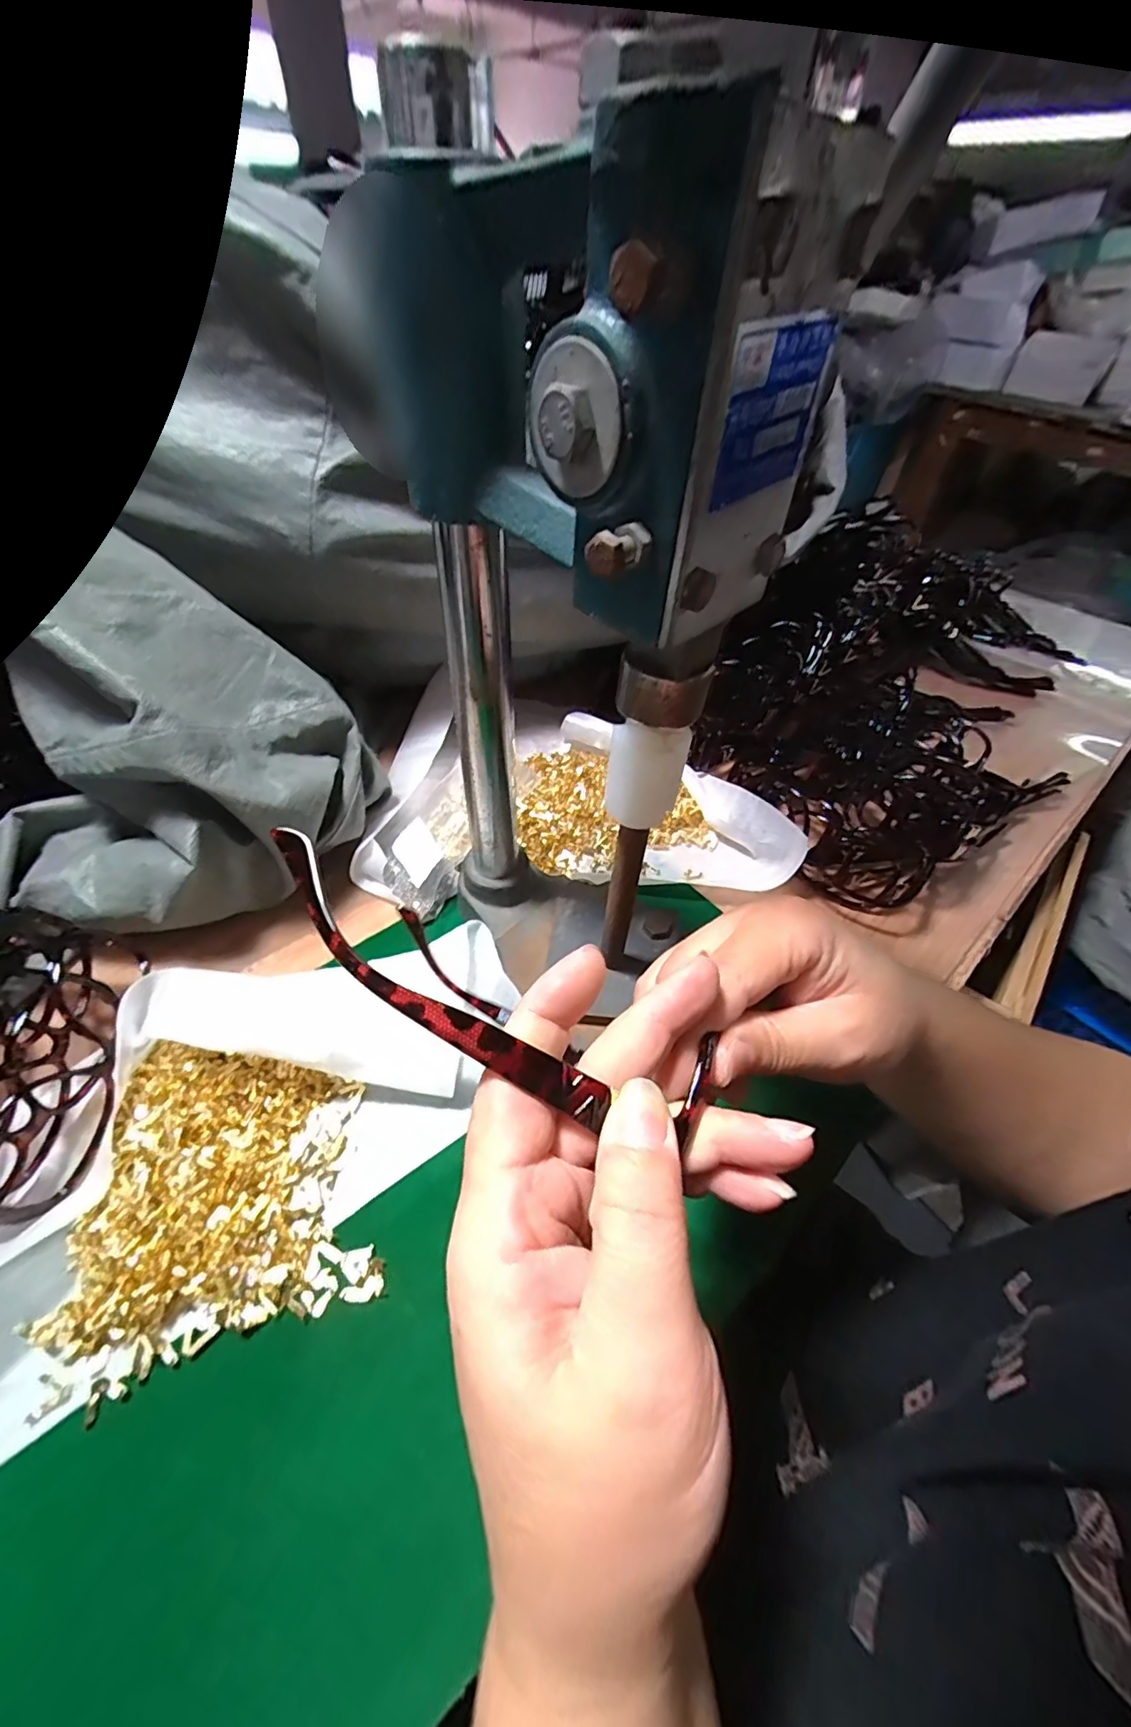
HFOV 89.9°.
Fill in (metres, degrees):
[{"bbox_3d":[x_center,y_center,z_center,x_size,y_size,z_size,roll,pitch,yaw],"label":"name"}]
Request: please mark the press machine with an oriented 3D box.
[{"bbox_3d":[-0.002,-0.060,0.260,0.086,0.342,0.161,-29,60,-23],"label":"press machine"}]

